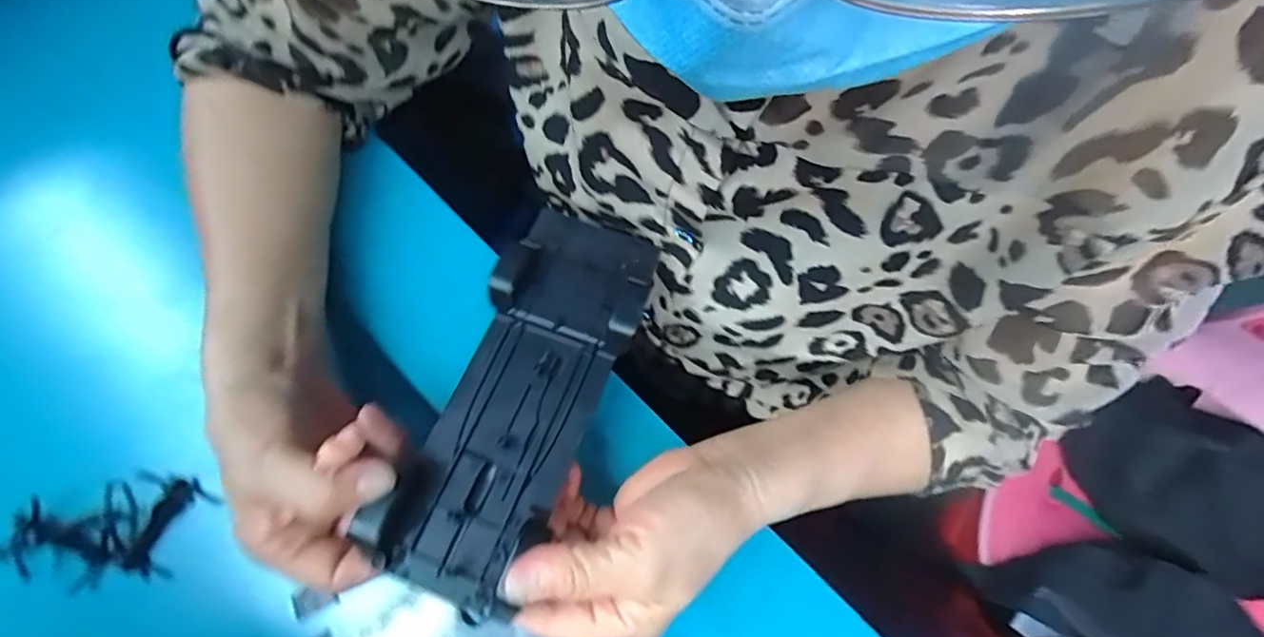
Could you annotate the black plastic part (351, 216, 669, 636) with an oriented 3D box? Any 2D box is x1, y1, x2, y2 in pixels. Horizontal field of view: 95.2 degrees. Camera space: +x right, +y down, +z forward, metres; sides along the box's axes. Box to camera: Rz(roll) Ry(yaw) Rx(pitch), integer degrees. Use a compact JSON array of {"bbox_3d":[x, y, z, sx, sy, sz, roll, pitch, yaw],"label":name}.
[{"bbox_3d":[-0.052,0.031,0.280,0.074,0.022,0.195,21,69,5],"label":"black plastic part"}]

